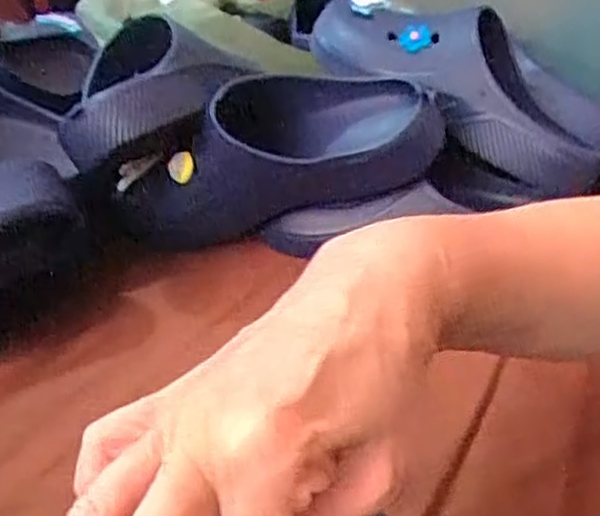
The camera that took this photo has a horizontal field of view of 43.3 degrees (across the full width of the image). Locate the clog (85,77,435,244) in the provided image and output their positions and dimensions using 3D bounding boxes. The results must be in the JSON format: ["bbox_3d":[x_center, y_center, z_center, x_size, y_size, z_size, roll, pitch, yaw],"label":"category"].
[{"bbox_3d":[-0.041,-0.074,0.588,0.290,0.111,0.091,-15,24,17],"label":"clog"}]

